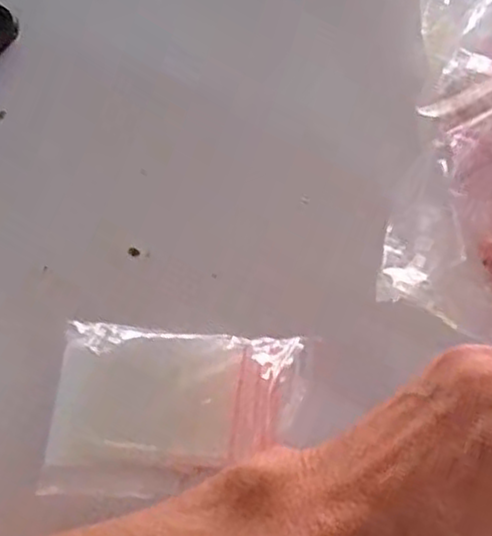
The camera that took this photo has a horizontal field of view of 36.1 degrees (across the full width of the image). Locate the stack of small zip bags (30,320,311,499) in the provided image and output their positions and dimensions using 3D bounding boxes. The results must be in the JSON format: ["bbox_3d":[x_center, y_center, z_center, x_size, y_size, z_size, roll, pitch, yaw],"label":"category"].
[{"bbox_3d":[-0.028,0.060,0.318,0.106,0.014,0.071,5,68,0],"label":"stack of small zip bags"}]

